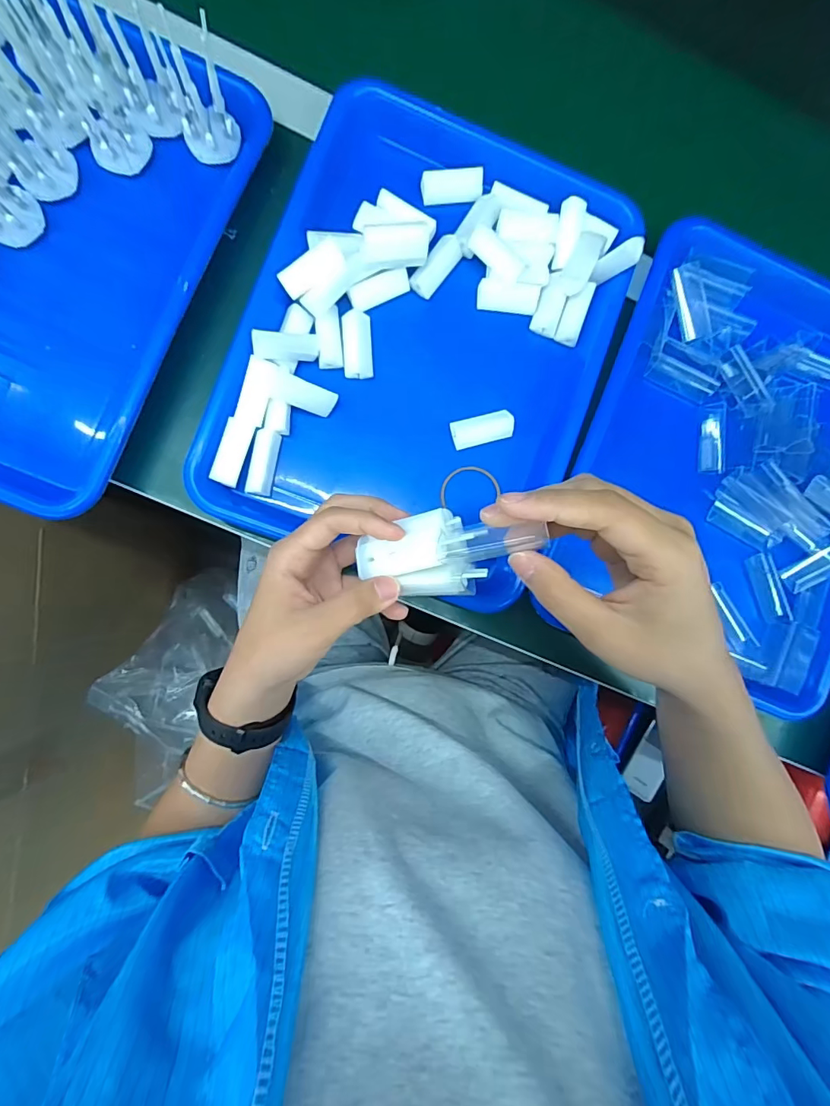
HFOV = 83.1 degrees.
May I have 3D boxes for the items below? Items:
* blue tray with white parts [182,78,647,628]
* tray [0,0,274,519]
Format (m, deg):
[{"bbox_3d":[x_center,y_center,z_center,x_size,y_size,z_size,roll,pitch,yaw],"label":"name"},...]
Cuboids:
[{"bbox_3d":[0.008,-0.151,0.350,0.247,0.052,0.329,20,84,-5],"label":"blue tray with white parts"},{"bbox_3d":[-0.266,-0.218,0.312,0.249,0.076,0.343,25,86,-5],"label":"tray"}]

